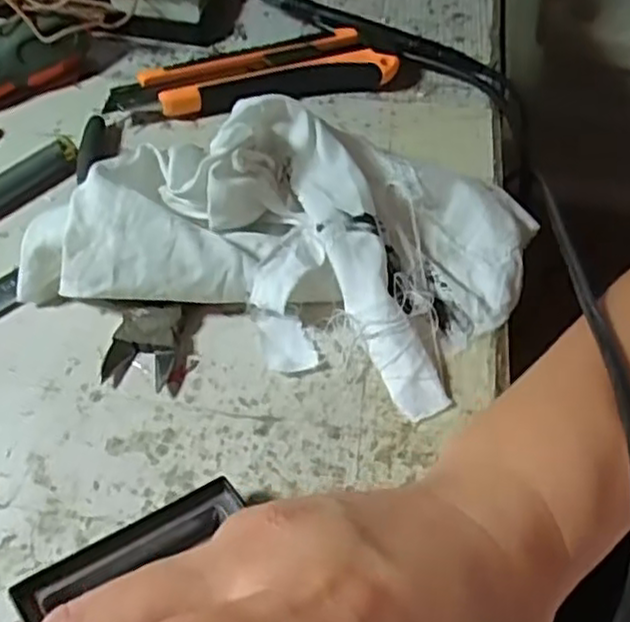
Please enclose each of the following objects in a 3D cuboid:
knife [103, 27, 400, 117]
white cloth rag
[{"bbox_3d":[-0.034,-0.124,0.377,0.146,0.019,0.032,-10,55,-7],"label":"knife"},{"bbox_3d":[-0.006,-0.040,0.302,0.194,0.050,0.126,15,56,10],"label":"white cloth rag"}]

